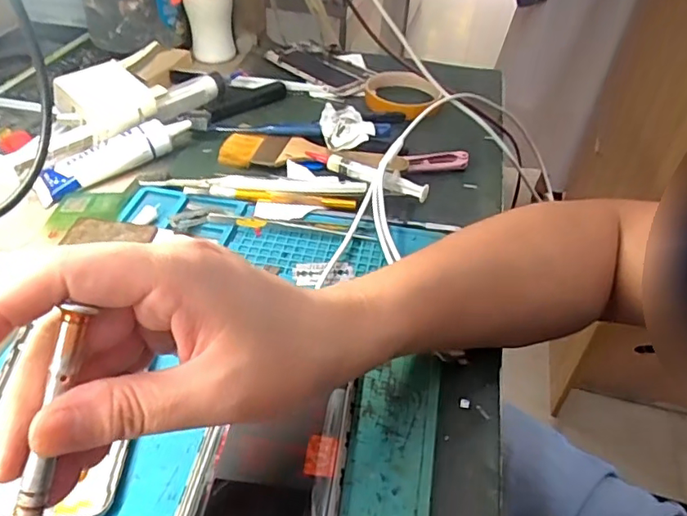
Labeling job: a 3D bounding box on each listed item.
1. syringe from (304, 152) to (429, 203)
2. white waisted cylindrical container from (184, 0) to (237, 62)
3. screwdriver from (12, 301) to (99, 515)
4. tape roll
[{"bbox_3d":[0.018,-0.072,0.457,0.113,0.015,0.013,25,46,22],"label":"syringe"},{"bbox_3d":[-0.157,-0.286,0.641,0.054,0.075,0.060,-7,43,-13],"label":"white waisted cylindrical container"},{"bbox_3d":[-0.100,0.069,0.180,0.007,0.107,0.006,13,-1,9],"label":"screwdriver"},{"bbox_3d":[0.062,-0.175,0.575,0.075,0.021,0.094,7,42,2],"label":"tape roll"}]

